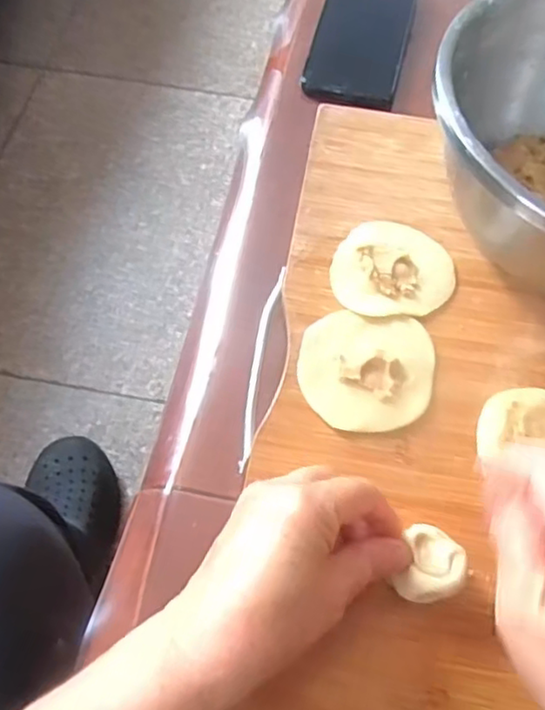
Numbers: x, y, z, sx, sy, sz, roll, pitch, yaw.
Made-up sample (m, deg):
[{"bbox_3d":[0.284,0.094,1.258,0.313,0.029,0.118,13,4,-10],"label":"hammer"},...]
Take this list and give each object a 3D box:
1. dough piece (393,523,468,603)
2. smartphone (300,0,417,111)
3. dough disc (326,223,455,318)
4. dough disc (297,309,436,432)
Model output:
[{"bbox_3d":[0.078,0.102,0.318,0.029,0.012,0.034,17,63,8],"label":"dough piece"},{"bbox_3d":[0.077,-0.272,0.552,0.075,0.009,0.165,13,66,5],"label":"smartphone"},{"bbox_3d":[0.077,-0.056,0.422,0.077,0.008,0.070,0,62,-1],"label":"dough disc"},{"bbox_3d":[0.055,0.008,0.385,0.077,0.006,0.076,0,62,-1],"label":"dough disc"}]

